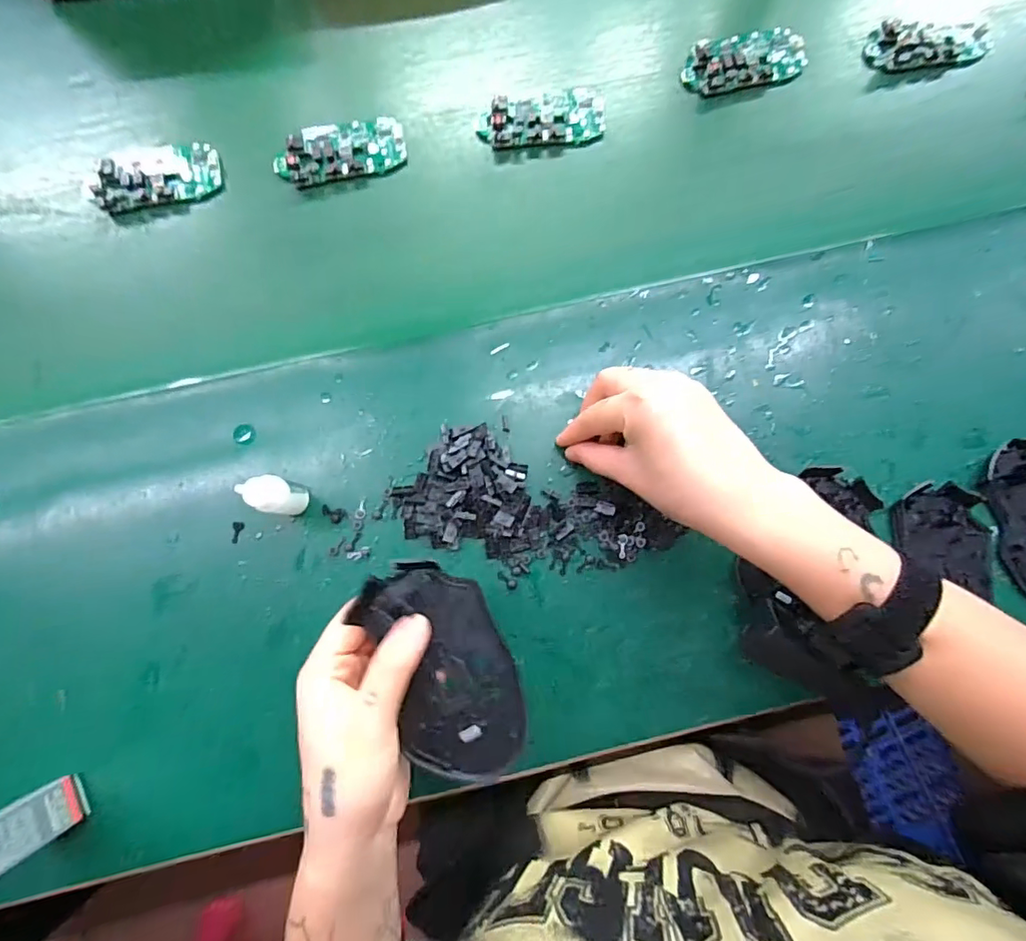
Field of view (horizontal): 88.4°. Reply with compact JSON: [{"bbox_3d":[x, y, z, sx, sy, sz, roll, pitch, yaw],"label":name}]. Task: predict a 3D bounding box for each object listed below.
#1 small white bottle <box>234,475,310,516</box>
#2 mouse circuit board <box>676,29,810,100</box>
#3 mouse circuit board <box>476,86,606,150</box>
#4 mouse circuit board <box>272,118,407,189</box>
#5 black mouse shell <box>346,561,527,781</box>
[{"bbox_3d":[-0.145,0.016,0.326,0.017,0.063,0.022,24,80,4],"label":"small white bottle"},{"bbox_3d":[0.184,-0.326,0.418,0.101,0.011,0.046,-15,80,-3],"label":"mouse circuit board"},{"bbox_3d":[0.023,-0.274,0.408,0.098,0.011,0.047,-8,80,-2],"label":"mouse circuit board"},{"bbox_3d":[-0.131,-0.243,0.402,0.096,0.018,0.044,-18,81,-4],"label":"mouse circuit board"},{"bbox_3d":[-0.035,0.104,0.277,0.065,0.017,0.113,-23,81,-5],"label":"black mouse shell"}]

